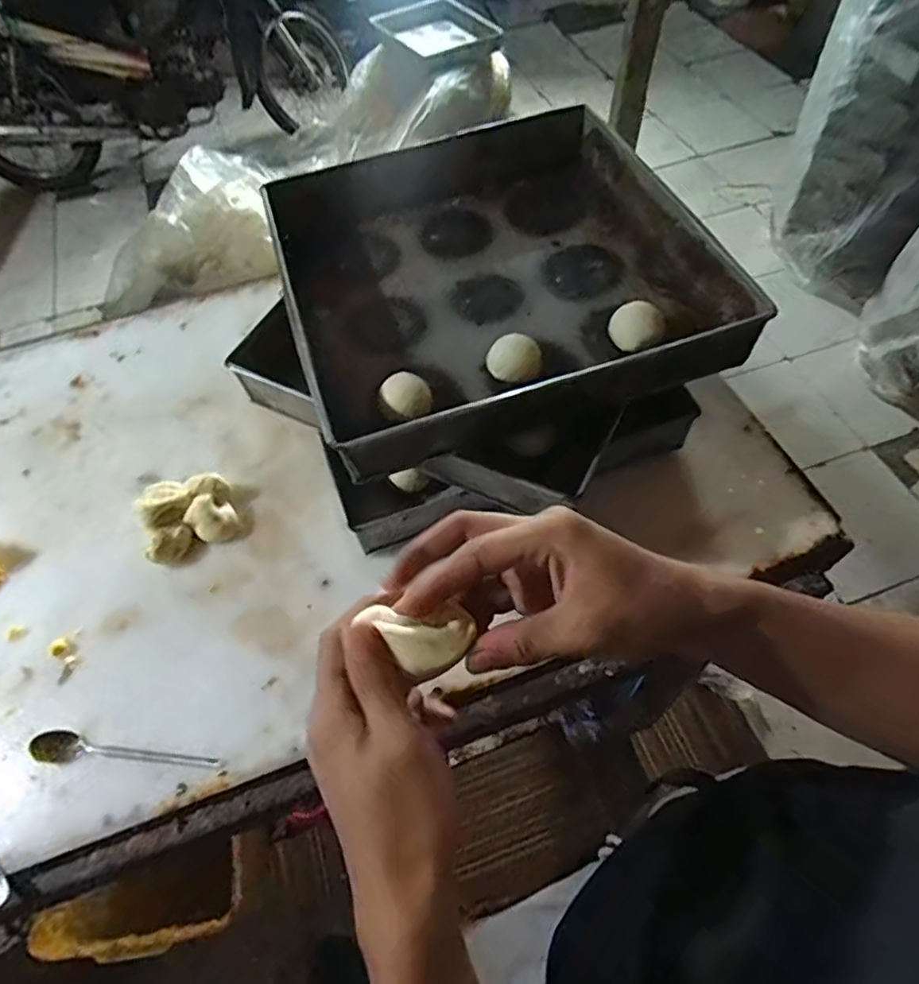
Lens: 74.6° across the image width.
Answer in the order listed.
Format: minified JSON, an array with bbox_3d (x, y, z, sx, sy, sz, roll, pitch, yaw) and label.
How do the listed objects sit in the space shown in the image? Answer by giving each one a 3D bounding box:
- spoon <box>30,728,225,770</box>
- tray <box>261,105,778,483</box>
[{"bbox_3d":[-0.320,0.253,0.580,0.185,0.010,0.028,4,58,5],"label":"spoon"},{"bbox_3d":[0.019,-0.245,0.664,0.411,0.113,0.432,-15,61,-7],"label":"tray"}]

